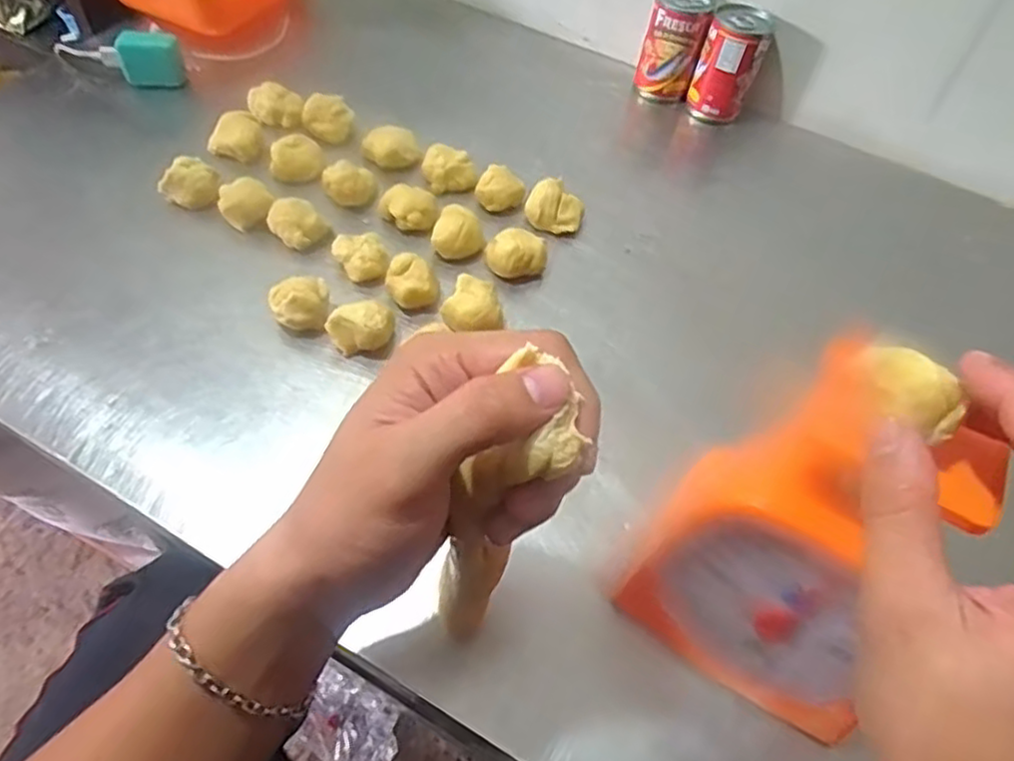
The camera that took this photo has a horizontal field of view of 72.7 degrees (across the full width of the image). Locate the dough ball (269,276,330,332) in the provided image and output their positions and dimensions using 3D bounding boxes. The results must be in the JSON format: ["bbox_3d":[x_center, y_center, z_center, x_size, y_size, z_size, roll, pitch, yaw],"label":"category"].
[{"bbox_3d":[-0.137,-0.050,0.459,0.036,0.027,0.030,-12,56,-13],"label":"dough ball"}]

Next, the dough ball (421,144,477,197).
[{"bbox_3d":[-0.048,-0.171,0.559,0.038,0.027,0.039,2,54,-3],"label":"dough ball"}]

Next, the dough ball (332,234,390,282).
[{"bbox_3d":[-0.104,-0.088,0.494,0.036,0.025,0.030,-13,56,-14],"label":"dough ball"}]

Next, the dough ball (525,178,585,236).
[{"bbox_3d":[0.037,-0.134,0.538,0.044,0.032,0.031,8,54,1],"label":"dough ball"}]

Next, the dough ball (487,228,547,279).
[{"bbox_3d":[0.006,-0.091,0.505,0.043,0.029,0.032,-9,55,-11],"label":"dough ball"}]

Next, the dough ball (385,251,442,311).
[{"bbox_3d":[-0.065,-0.067,0.478,0.034,0.030,0.034,2,54,-3],"label":"dough ball"}]

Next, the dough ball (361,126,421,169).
[{"bbox_3d":[-0.095,-0.188,0.564,0.040,0.029,0.026,-20,58,-18],"label":"dough ball"}]

